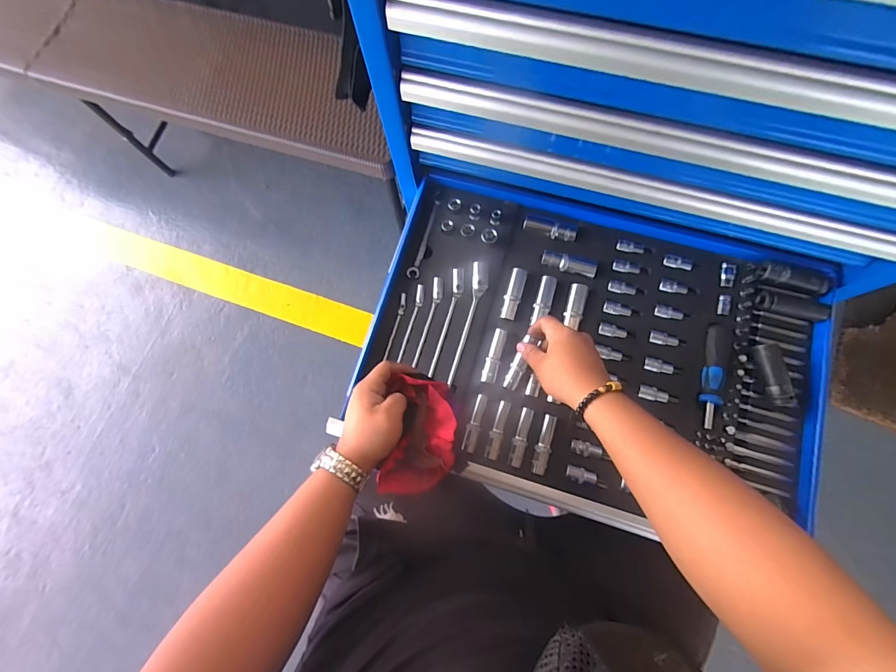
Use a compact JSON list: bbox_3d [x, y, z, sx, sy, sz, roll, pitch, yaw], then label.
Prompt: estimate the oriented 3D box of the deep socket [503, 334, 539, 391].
[{"bbox_3d":[0.097,0.037,0.508,0.019,0.015,0.076,22,99,1],"label":"deep socket"}]

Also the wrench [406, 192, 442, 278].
[{"bbox_3d":[-0.034,-0.155,0.575,0.018,0.007,0.144,14,78,6],"label":"wrench"}]

